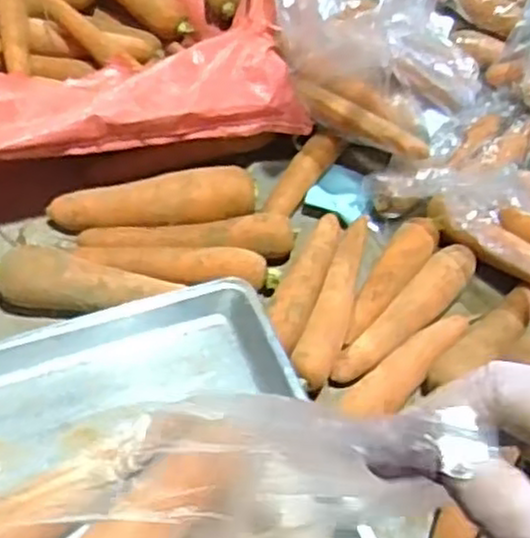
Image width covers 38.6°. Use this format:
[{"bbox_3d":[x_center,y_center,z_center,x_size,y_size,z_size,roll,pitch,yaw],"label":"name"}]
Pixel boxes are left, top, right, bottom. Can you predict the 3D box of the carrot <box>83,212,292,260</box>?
[{"bbox_3d":[-0.077,-0.032,0.746,0.208,0.036,0.042,0,52,-6],"label":"carrot"}]

